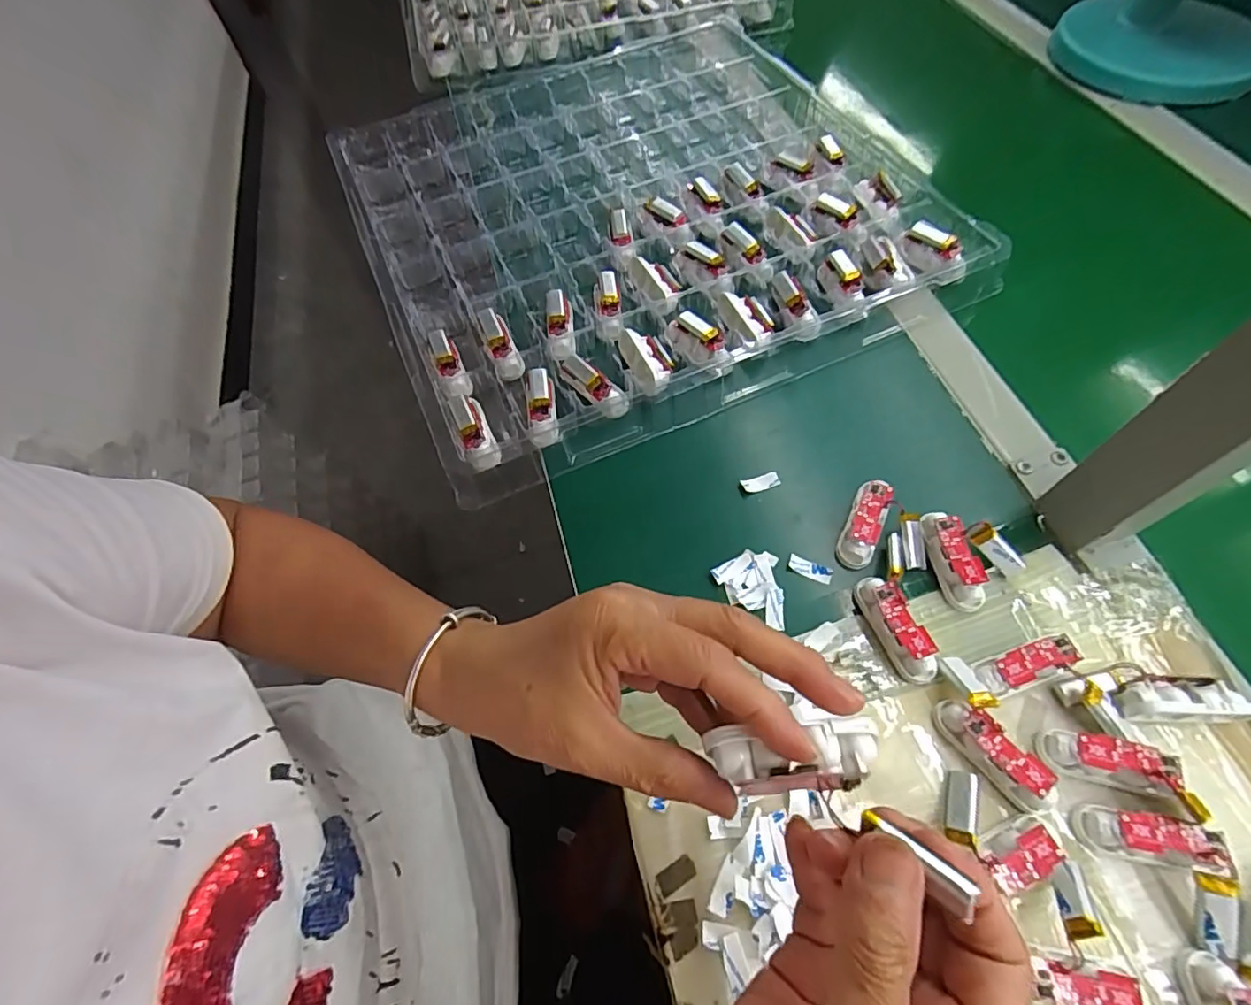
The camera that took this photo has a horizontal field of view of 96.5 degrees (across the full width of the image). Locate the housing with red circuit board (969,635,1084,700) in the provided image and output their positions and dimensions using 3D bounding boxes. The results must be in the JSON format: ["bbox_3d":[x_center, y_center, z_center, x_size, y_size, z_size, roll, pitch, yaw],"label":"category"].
[{"bbox_3d":[0.217,0.091,0.304,0.053,0.021,0.020,-15,61,-5],"label":"housing with red circuit board"}]

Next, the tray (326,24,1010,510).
[{"bbox_3d":[0.003,-0.269,0.509,0.449,0.034,0.469,-24,62,-9],"label":"tray"}]

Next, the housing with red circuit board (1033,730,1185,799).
[{"bbox_3d":[0.243,0.130,0.279,0.054,0.021,0.020,13,63,11],"label":"housing with red circuit board"}]

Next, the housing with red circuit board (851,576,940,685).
[{"bbox_3d":[0.156,0.071,0.320,0.018,0.020,0.062,-20,62,-7],"label":"housing with red circuit board"}]

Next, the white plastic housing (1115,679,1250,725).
[{"bbox_3d":[0.284,0.103,0.287,0.058,0.025,0.019,-2,61,3],"label":"white plastic housing"}]

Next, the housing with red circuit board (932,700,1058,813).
[{"bbox_3d":[0.189,0.128,0.285,0.017,0.019,0.060,-36,65,-15],"label":"housing with red circuit board"}]

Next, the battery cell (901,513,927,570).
[{"bbox_3d":[0.177,0.024,0.344,0.013,0.004,0.034,-2,80,3],"label":"battery cell"}]

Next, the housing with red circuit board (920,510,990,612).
[{"bbox_3d":[0.198,0.033,0.338,0.019,0.020,0.060,-12,61,-3],"label":"housing with red circuit board"}]

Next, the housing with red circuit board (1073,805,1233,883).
[{"bbox_3d":[0.247,0.159,0.264,0.053,0.020,0.021,9,63,13],"label":"housing with red circuit board"}]

